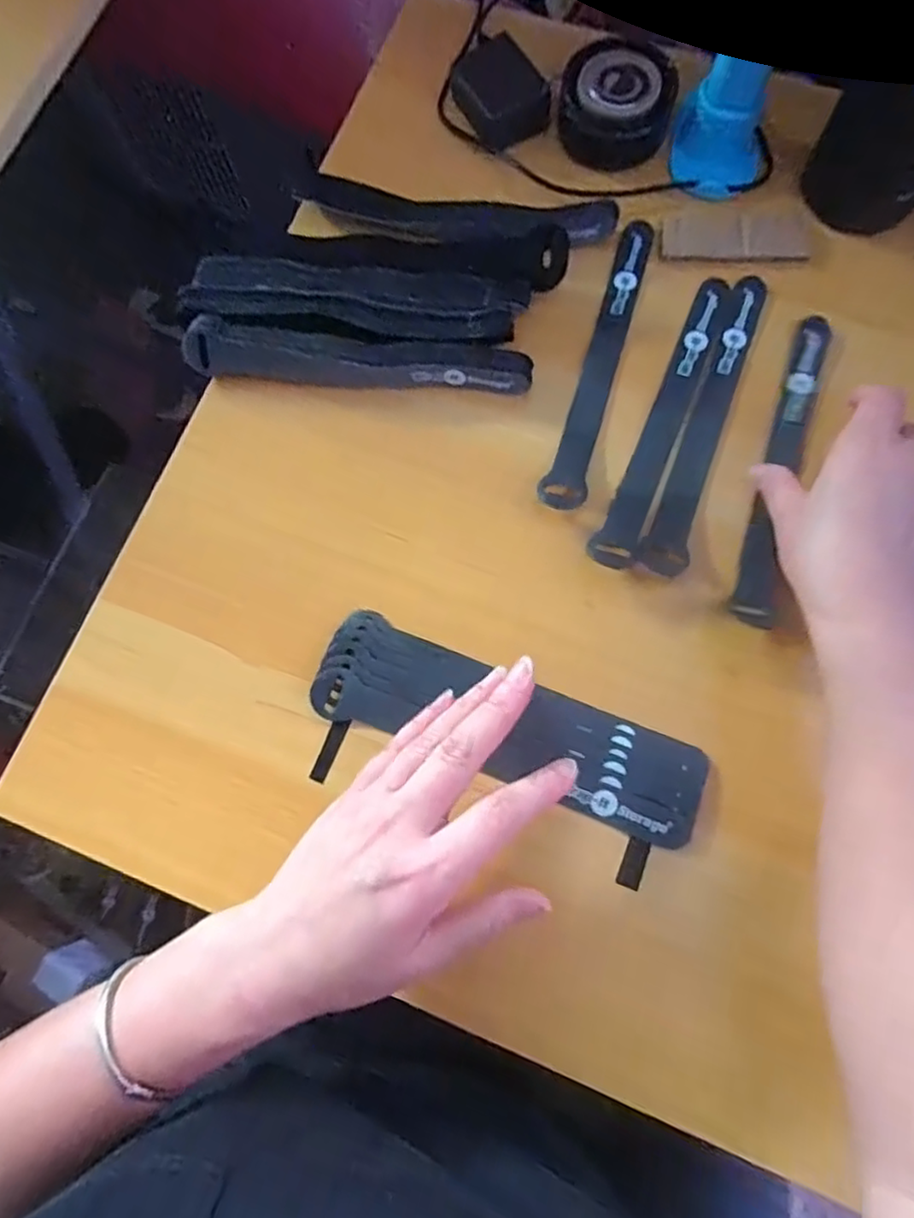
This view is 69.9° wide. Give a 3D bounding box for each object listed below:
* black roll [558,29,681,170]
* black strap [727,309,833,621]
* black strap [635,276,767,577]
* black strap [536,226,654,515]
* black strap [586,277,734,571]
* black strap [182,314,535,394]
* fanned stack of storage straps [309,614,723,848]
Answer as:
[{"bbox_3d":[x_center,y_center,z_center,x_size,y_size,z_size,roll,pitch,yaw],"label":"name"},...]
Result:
[{"bbox_3d":[0.102,-0.325,0.418,0.070,0.027,0.068,13,75,5],"label":"black roll"},{"bbox_3d":[0.184,-0.083,0.368,0.021,0.006,0.202,14,71,18],"label":"black strap"},{"bbox_3d":[0.144,-0.109,0.369,0.022,0.010,0.199,22,75,7],"label":"black strap"},{"bbox_3d":[0.086,-0.147,0.379,0.023,0.013,0.202,18,76,6],"label":"black strap"},{"bbox_3d":[0.119,-0.110,0.366,0.023,0.015,0.198,24,76,8],"label":"black strap"},{"bbox_3d":[-0.058,-0.140,0.374,0.195,0.020,0.028,6,75,4],"label":"black strap"},{"bbox_3d":[0.026,0.061,0.335,0.199,0.012,0.054,21,76,7],"label":"fanned stack of storage straps"}]

